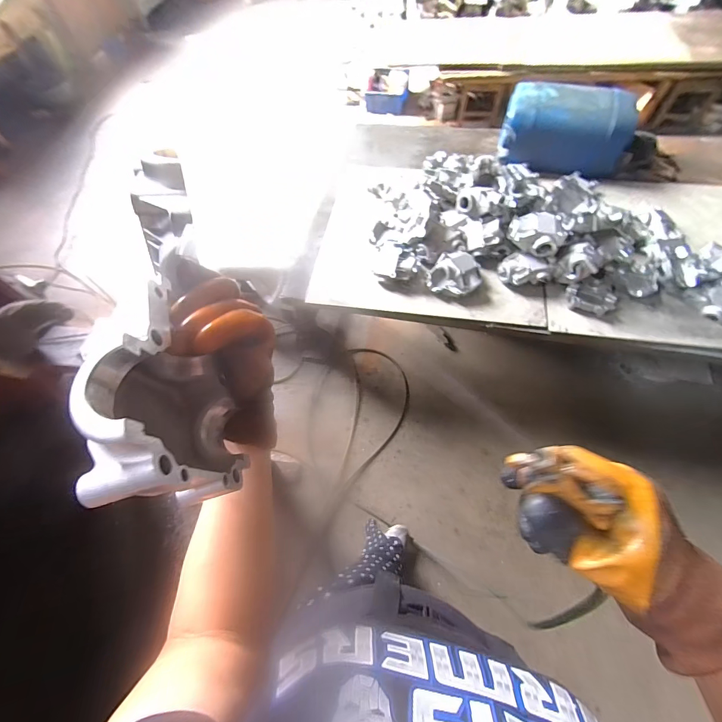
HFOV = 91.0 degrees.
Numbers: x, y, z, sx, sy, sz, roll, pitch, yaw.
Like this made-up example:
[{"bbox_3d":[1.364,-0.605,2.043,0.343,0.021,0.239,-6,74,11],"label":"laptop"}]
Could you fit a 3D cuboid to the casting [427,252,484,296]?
[{"bbox_3d":[0.316,-0.293,1.180,0.169,0.074,0.145,15,63,13],"label":"casting"}]

